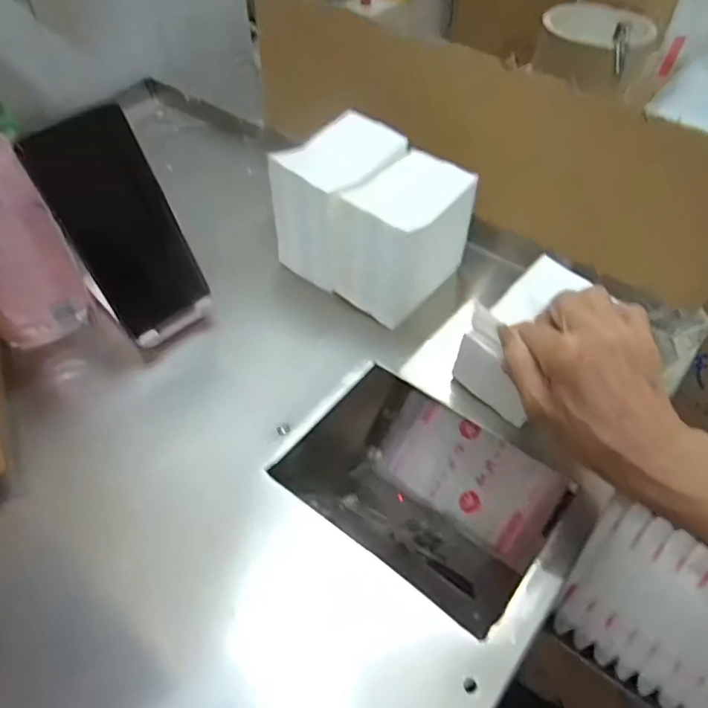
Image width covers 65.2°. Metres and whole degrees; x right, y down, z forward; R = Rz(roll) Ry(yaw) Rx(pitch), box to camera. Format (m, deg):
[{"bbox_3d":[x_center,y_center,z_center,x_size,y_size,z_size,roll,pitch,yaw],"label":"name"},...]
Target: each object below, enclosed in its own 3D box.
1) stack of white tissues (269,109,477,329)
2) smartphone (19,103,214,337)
[{"bbox_3d":[0.017,-0.112,0.480,0.147,0.118,0.101,31,56,24],"label":"stack of white tissues"},{"bbox_3d":[-0.170,-0.094,0.414,0.075,0.157,0.009,-37,40,-25],"label":"smartphone"}]

